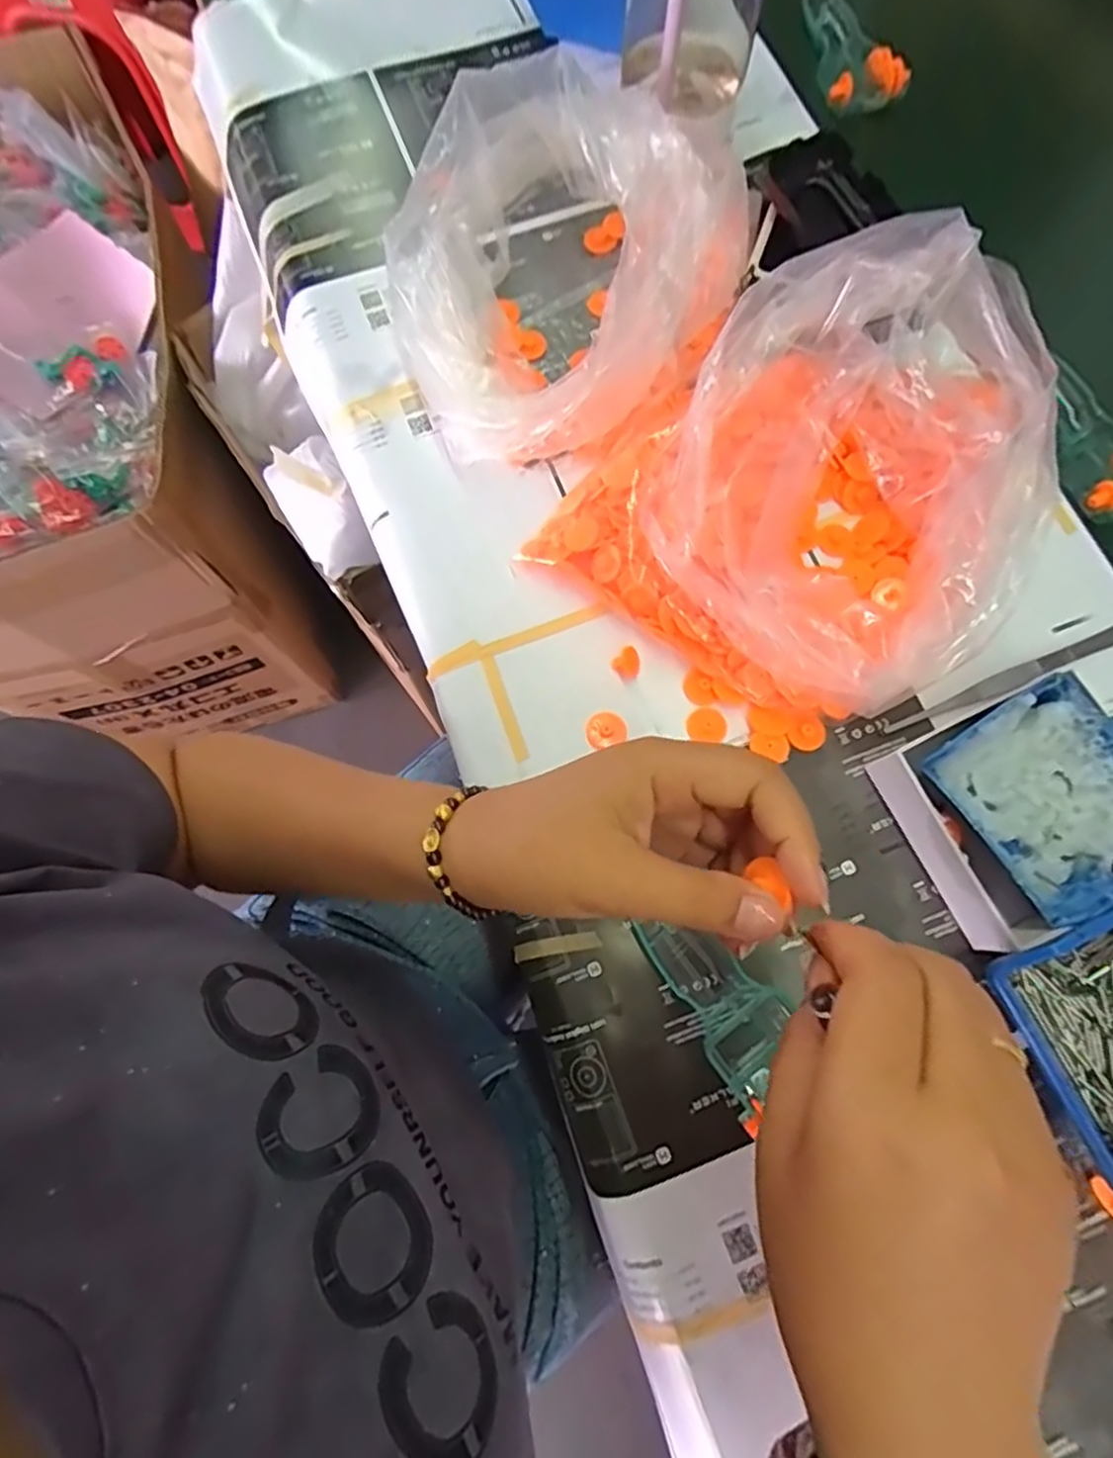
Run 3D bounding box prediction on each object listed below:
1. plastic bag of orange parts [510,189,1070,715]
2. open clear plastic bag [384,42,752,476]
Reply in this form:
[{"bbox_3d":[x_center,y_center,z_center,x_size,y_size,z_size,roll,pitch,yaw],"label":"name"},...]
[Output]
[{"bbox_3d":[0.142,-0.135,0.363,0.224,0.100,0.232,39,79,10],"label":"plastic bag of orange parts"},{"bbox_3d":[0.004,-0.278,0.404,0.203,0.094,0.212,-17,76,-4],"label":"open clear plastic bag"}]

